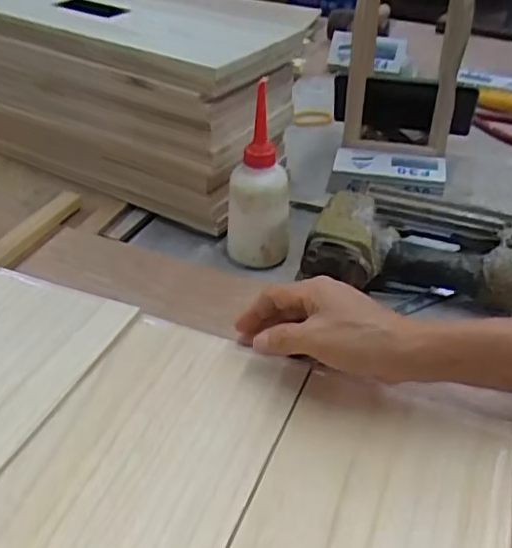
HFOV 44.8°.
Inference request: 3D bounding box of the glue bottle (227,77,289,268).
[{"bbox_3d":[0.006,-0.087,0.581,0.058,0.145,0.063,4,36,2],"label":"glue bottle"}]

